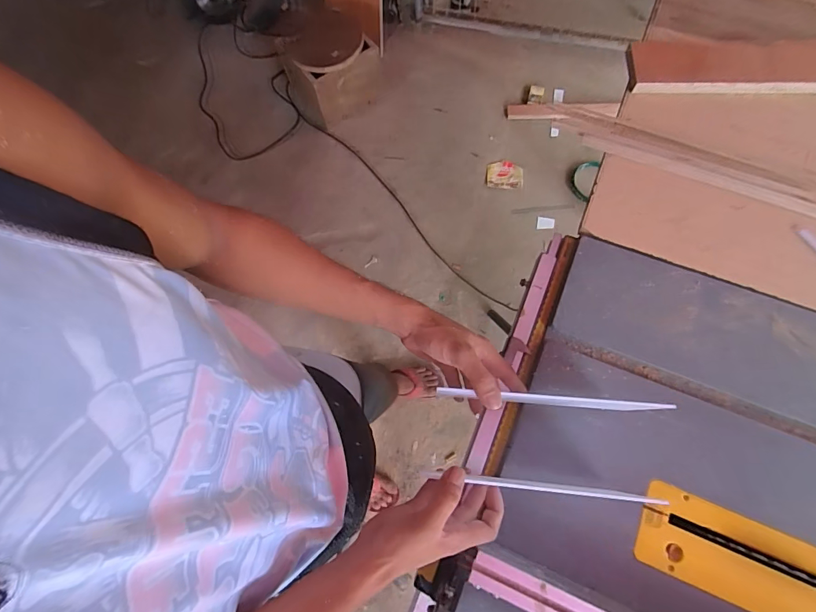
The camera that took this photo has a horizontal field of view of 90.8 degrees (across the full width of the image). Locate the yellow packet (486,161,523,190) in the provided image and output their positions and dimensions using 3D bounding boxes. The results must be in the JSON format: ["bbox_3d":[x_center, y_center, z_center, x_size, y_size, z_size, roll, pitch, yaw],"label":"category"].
[{"bbox_3d":[0.391,-0.534,1.630,0.147,0.012,0.124,2,73,4],"label":"yellow packet"}]

